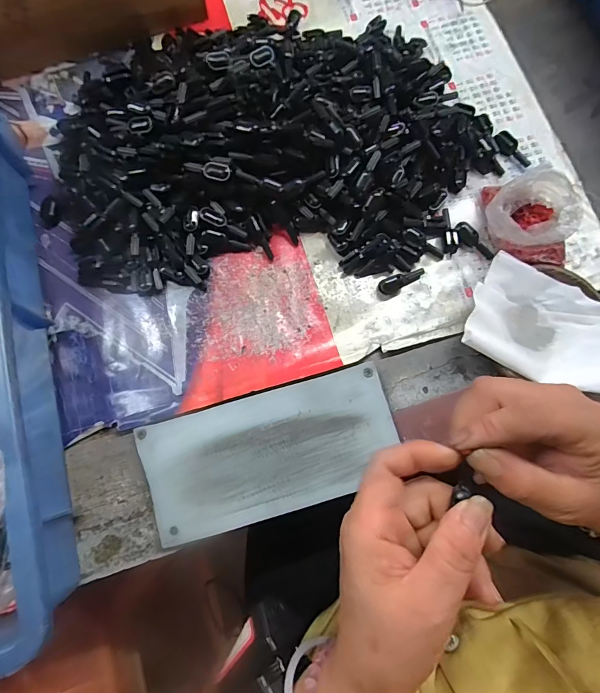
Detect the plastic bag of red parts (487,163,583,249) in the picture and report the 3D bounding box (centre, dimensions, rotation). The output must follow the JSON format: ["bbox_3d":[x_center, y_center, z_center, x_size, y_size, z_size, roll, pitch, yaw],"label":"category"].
[{"bbox_3d":[0.202,-0.114,0.345,0.081,0.041,0.065,-28,79,-8],"label":"plastic bag of red parts"}]

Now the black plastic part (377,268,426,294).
[{"bbox_3d":[0.091,-0.058,0.345,0.043,0.013,0.013,-17,78,-5],"label":"black plastic part"}]

